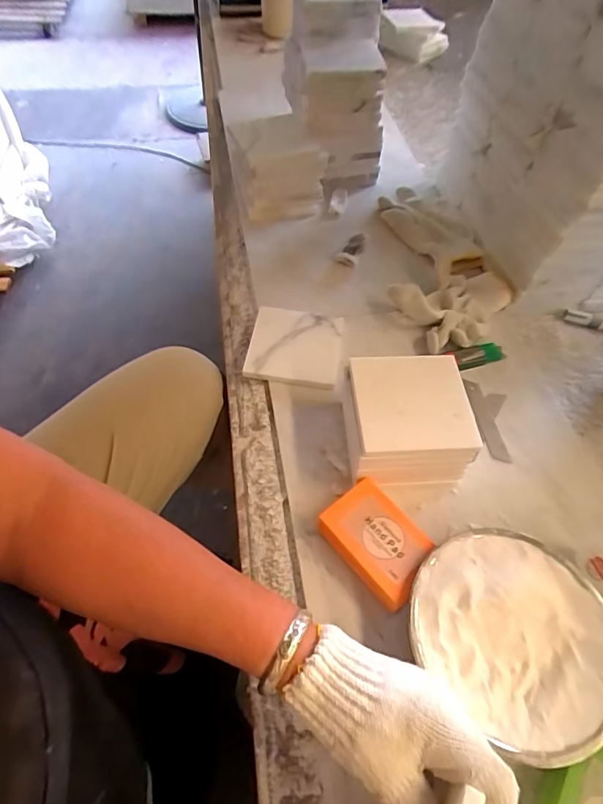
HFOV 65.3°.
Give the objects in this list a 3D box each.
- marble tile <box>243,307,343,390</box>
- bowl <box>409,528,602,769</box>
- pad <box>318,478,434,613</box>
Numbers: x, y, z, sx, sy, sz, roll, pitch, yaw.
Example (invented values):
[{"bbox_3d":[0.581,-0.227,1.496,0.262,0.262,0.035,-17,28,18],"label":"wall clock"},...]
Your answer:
[{"bbox_3d":[-0.007,-0.061,0.527,0.099,0.011,0.100,10,58,3],"label":"marble tile"},{"bbox_3d":[0.159,0.174,0.360,0.139,0.050,0.144,1,58,-2],"label":"bowl"},{"bbox_3d":[0.064,0.119,0.396,0.060,0.037,0.093,-31,65,-20],"label":"pad"}]

